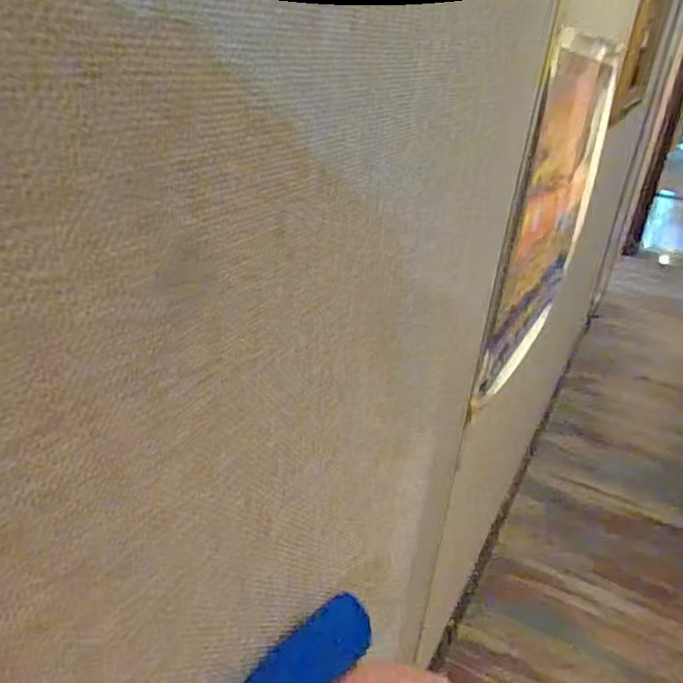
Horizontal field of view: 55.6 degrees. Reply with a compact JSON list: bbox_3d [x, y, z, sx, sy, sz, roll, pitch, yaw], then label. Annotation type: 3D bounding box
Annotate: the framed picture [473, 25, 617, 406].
[{"bbox_3d":[0.424,-0.262,1.253,0.044,0.558,0.819,17,28,20],"label":"framed picture"}]

